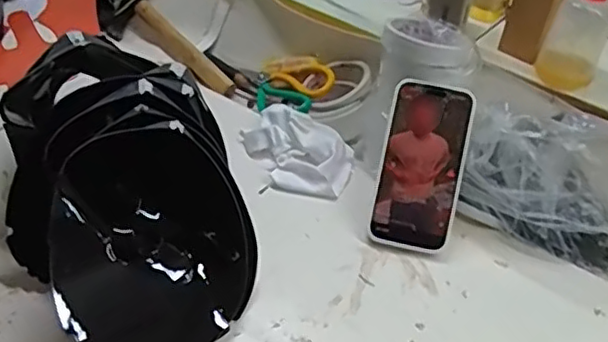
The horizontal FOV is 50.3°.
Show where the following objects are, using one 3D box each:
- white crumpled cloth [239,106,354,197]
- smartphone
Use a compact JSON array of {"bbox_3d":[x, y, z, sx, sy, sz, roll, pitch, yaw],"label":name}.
[{"bbox_3d":[-0.006,-0.029,0.725,0.125,0.024,0.113,14,40,10],"label":"white crumpled cloth"},{"bbox_3d":[0.116,-0.005,0.646,0.078,0.015,0.167,12,84,13],"label":"smartphone"}]

